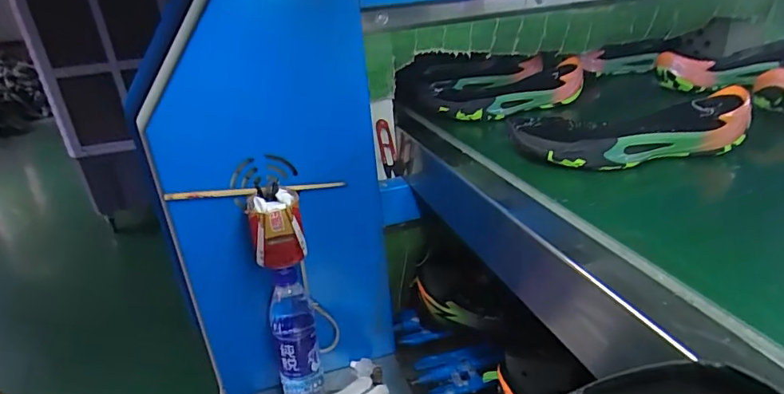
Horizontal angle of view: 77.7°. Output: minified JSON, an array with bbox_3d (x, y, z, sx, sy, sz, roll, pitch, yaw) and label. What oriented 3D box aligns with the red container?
[{"bbox_3d":[-0.148,0.041,0.631,0.064,0.087,0.062,-9,24,-8],"label":"red container"}]

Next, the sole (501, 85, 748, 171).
[{"bbox_3d":[0.263,-0.077,0.545,0.257,0.050,0.101,-7,24,-4],"label":"sole"}]

